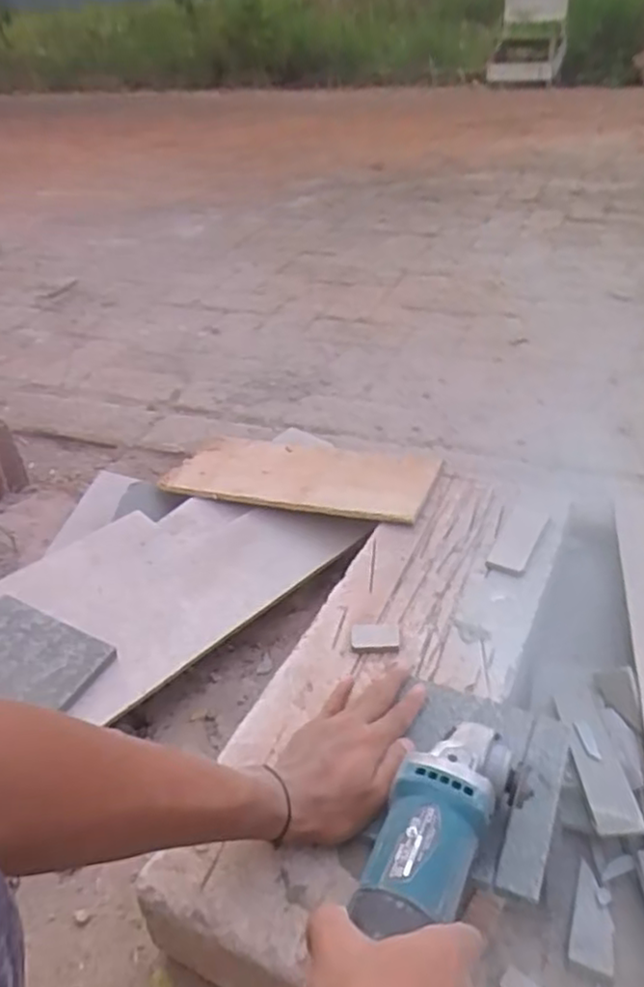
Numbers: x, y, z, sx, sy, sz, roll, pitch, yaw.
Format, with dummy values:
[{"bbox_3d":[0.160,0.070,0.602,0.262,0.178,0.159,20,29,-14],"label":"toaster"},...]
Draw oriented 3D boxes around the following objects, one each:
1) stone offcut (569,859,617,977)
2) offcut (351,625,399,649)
[{"bbox_3d":[0.210,0.326,0.528,0.030,0.008,0.071,12,39,21],"label":"stone offcut"},{"bbox_3d":[0.050,0.135,0.648,0.044,0.004,0.030,-6,31,5],"label":"offcut"}]

